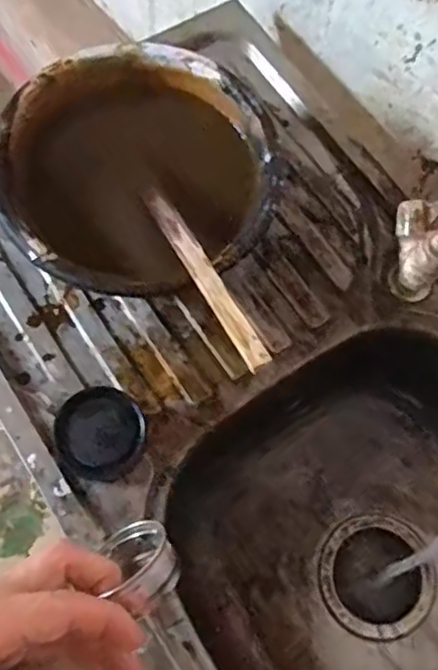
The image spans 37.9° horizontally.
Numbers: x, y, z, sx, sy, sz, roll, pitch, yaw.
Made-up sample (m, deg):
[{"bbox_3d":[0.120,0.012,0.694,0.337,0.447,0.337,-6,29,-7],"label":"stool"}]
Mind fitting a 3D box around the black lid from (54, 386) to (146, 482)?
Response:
[{"bbox_3d":[-0.086,0.072,0.467,0.062,0.012,0.065,0,88,-7],"label":"black lid"}]

